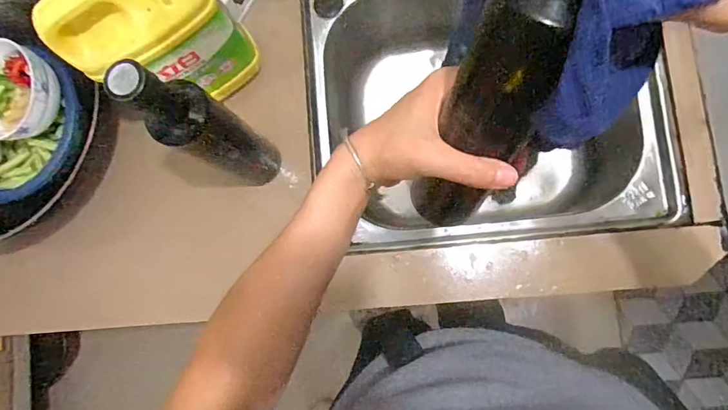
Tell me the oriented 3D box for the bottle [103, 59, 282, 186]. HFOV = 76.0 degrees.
[{"bbox_3d":[-0.140,-0.067,0.439,0.057,0.247,0.050,37,89,9],"label":"bottle"}]

